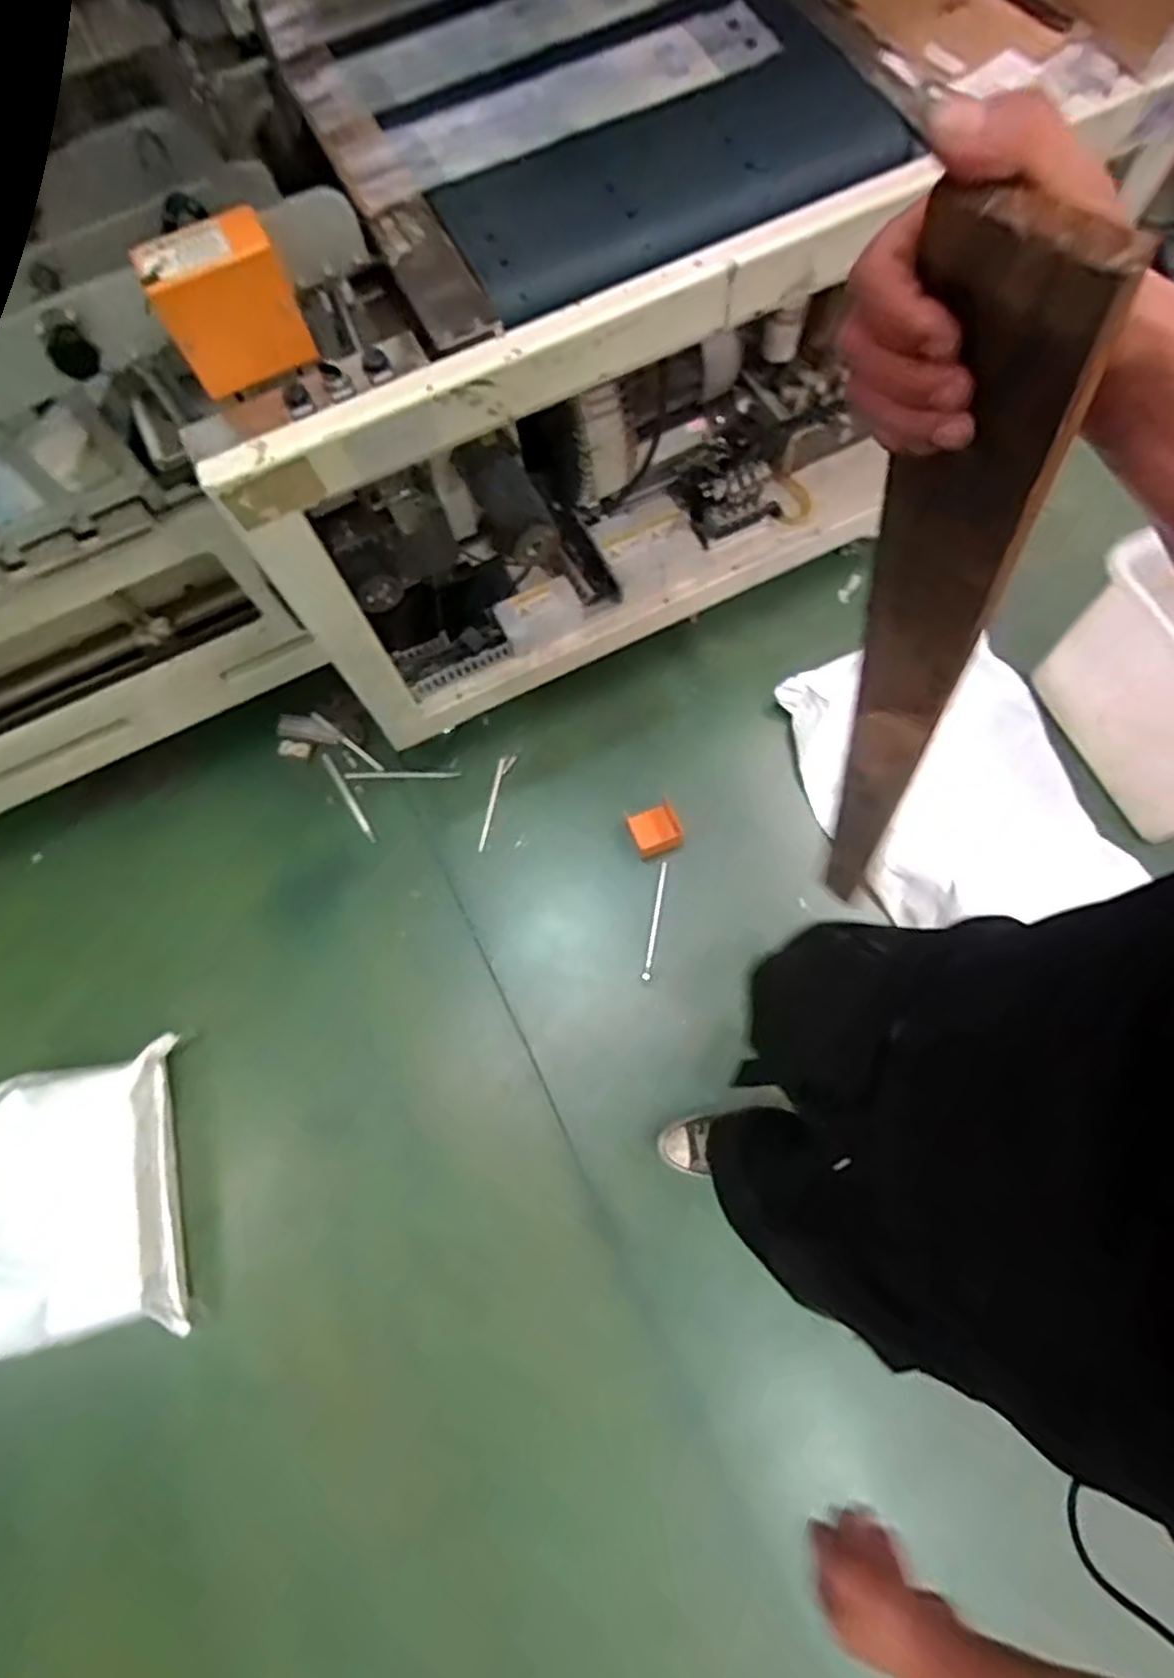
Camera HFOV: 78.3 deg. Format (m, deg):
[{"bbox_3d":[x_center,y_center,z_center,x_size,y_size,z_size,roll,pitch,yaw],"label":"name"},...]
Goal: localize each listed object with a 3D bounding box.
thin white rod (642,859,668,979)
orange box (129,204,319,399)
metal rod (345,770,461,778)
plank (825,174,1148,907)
[{"bbox_3d":[0.141,0.169,1.487,0.015,0.009,0.241,9,84,6],"label":"thin white rod"},{"bbox_3d":[-0.381,-0.568,0.773,0.132,0.131,0.065,-24,74,-2],"label":"orange box"},{"bbox_3d":[-0.412,-0.144,1.605,0.255,0.014,0.018,1,75,5],"label":"metal rod"},{"bbox_3d":[0.267,-0.073,0.665,0.026,0.992,0.069,-32,69,5],"label":"plank"}]

